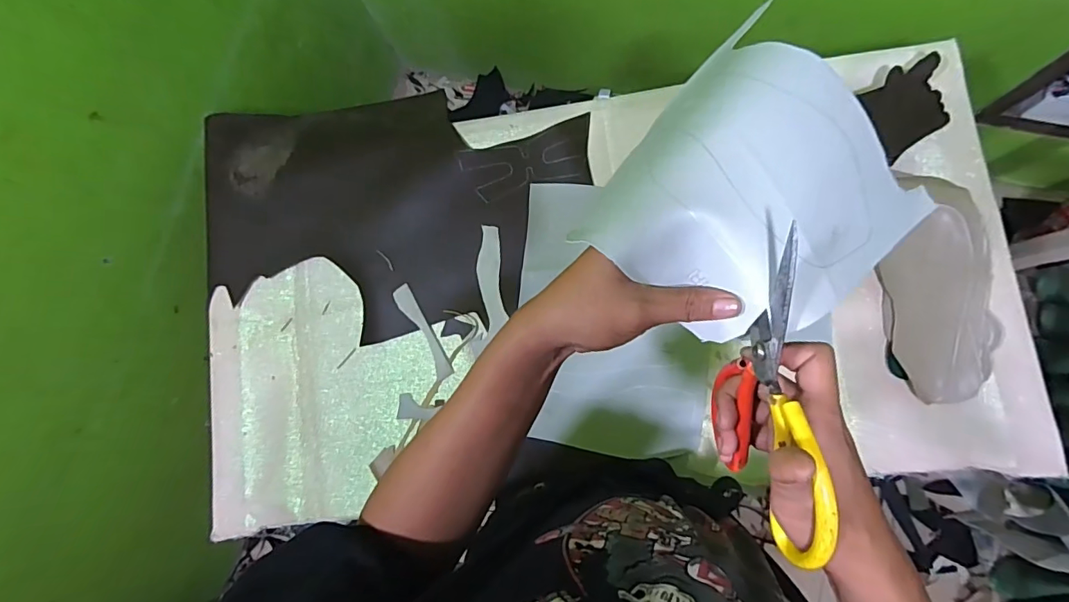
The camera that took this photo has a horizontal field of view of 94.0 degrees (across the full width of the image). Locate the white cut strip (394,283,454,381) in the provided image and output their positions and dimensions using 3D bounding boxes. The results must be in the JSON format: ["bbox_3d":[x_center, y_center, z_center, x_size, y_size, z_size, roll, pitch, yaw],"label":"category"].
[{"bbox_3d":[-0.177,0.050,0.786,0.029,0.004,0.157,-28,87,-1],"label":"white cut strip"}]

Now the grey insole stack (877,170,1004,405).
[{"bbox_3d":[0.544,-0.024,0.677,0.125,0.034,0.306,-4,83,6],"label":"grey insole stack"}]

